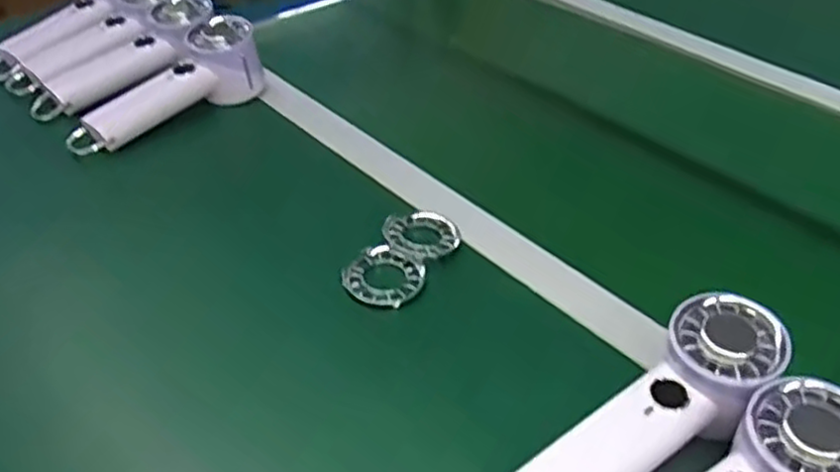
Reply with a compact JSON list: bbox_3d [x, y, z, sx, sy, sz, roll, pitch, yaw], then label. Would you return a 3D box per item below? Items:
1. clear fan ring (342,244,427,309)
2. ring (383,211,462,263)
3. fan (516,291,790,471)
[{"bbox_3d":[-0.025,0.028,0.513,0.054,0.014,0.047,16,42,16],"label":"clear fan ring"},{"bbox_3d":[0.001,-0.001,0.546,0.055,0.009,0.047,-17,51,-25],"label":"ring"},{"bbox_3d":[0.118,0.103,0.393,0.194,0.039,0.061,-36,50,-12],"label":"fan"}]

